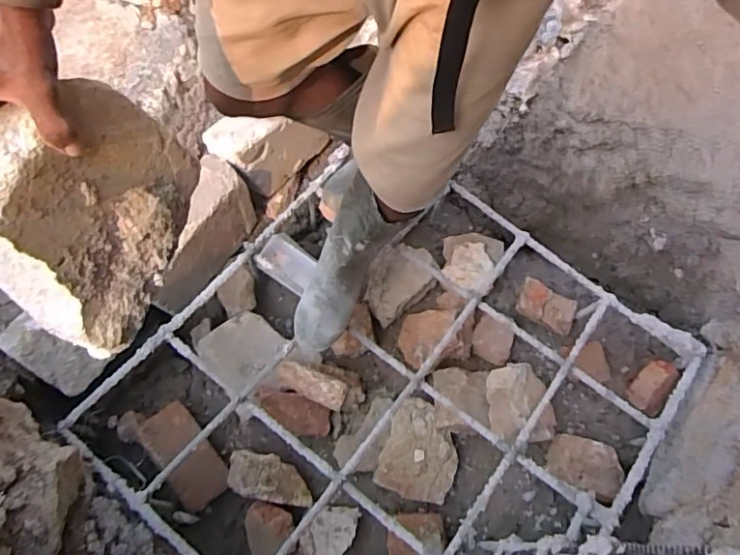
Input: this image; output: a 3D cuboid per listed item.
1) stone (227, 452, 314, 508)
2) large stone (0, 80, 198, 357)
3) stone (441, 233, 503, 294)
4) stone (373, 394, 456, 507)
[{"bbox_3d":[-0.198,0.409,1.119,0.182,0.056,0.087,27,66,-13],"label":"stone"},{"bbox_3d":[-0.281,-0.068,0.546,0.127,0.219,0.216,10,63,27],"label":"large stone"},{"bbox_3d":[0.232,-0.046,1.322,0.127,0.061,0.141,26,95,-1],"label":"stone"},{"bbox_3d":[0.105,0.362,1.145,0.149,0.087,0.179,18,66,5],"label":"stone"}]

